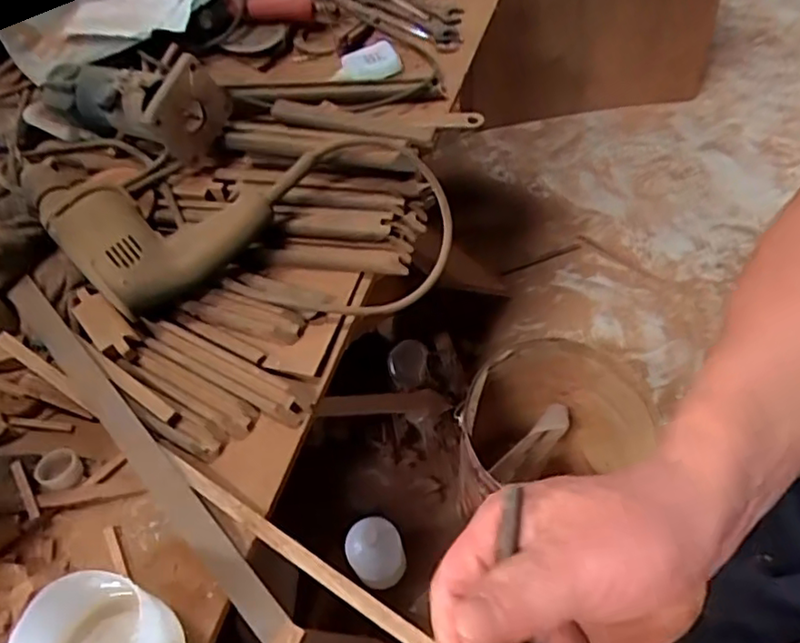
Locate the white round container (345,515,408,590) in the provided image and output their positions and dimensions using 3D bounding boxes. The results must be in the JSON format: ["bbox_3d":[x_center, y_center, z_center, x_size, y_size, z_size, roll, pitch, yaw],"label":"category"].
[{"bbox_3d":[-0.041,0.384,1.054,0.090,0.119,0.092,-1,56,1],"label":"white round container"}]

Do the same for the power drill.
[{"bbox_3d":[-0.252,-0.120,0.633,0.183,0.062,0.212,-36,62,-20],"label":"power drill"}]

